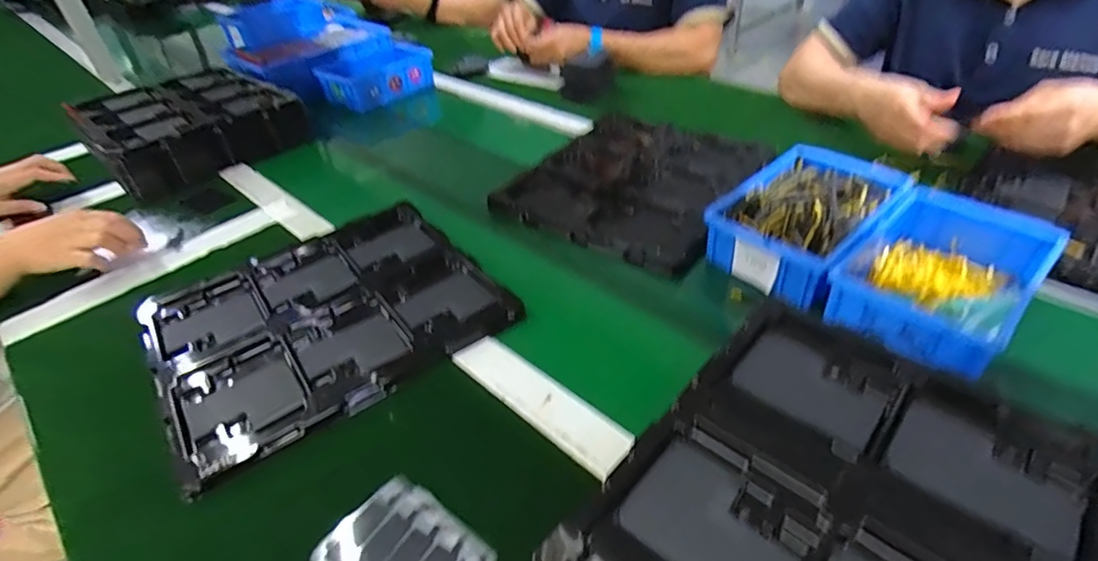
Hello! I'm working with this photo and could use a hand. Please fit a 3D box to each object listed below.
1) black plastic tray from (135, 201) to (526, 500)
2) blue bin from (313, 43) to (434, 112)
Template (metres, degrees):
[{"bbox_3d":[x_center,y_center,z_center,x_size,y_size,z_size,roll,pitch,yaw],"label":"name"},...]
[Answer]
[{"bbox_3d":[-0.233,0.032,0.570,0.316,0.016,0.279,-29,46,-27],"label":"black plastic tray"},{"bbox_3d":[-0.347,-0.408,1.089,0.141,0.070,0.202,23,47,29],"label":"blue bin"}]

